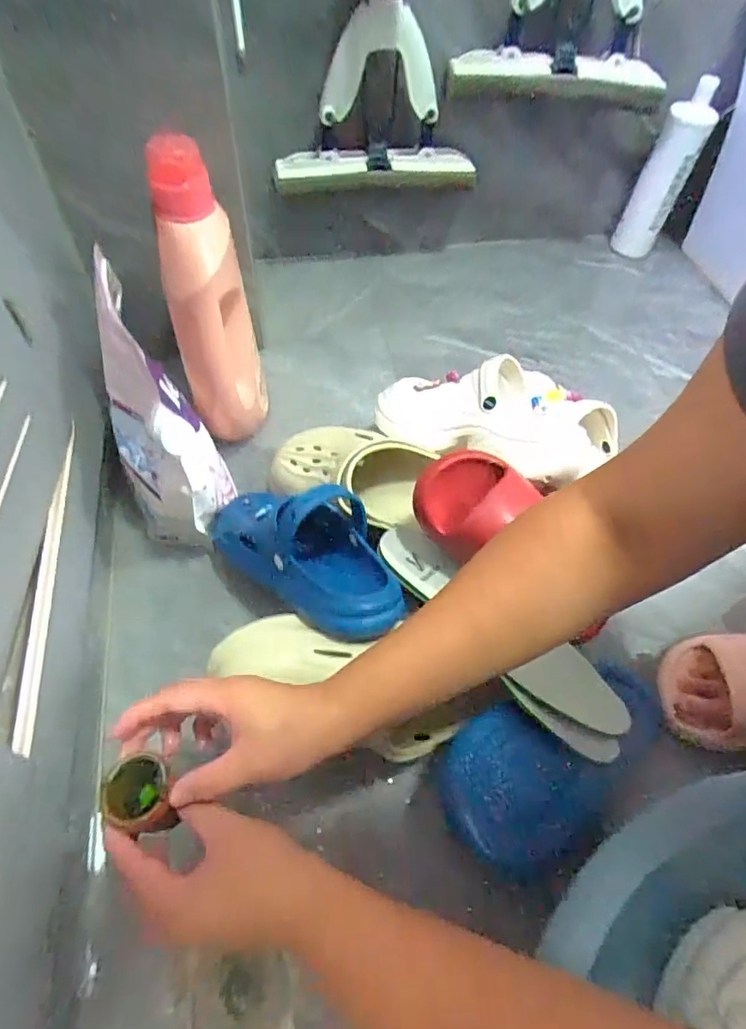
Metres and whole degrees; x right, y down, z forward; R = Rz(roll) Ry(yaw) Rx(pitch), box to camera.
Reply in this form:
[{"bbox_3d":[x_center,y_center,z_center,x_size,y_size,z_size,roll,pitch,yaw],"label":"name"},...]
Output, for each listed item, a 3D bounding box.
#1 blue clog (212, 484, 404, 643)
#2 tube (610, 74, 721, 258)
[{"bbox_3d":[-0.076,0.025,0.511,0.246,0.099,0.097,23,56,37],"label":"blue clog"},{"bbox_3d":[0.496,-0.576,0.926,0.077,0.242,0.079,25,58,13],"label":"tube"}]

